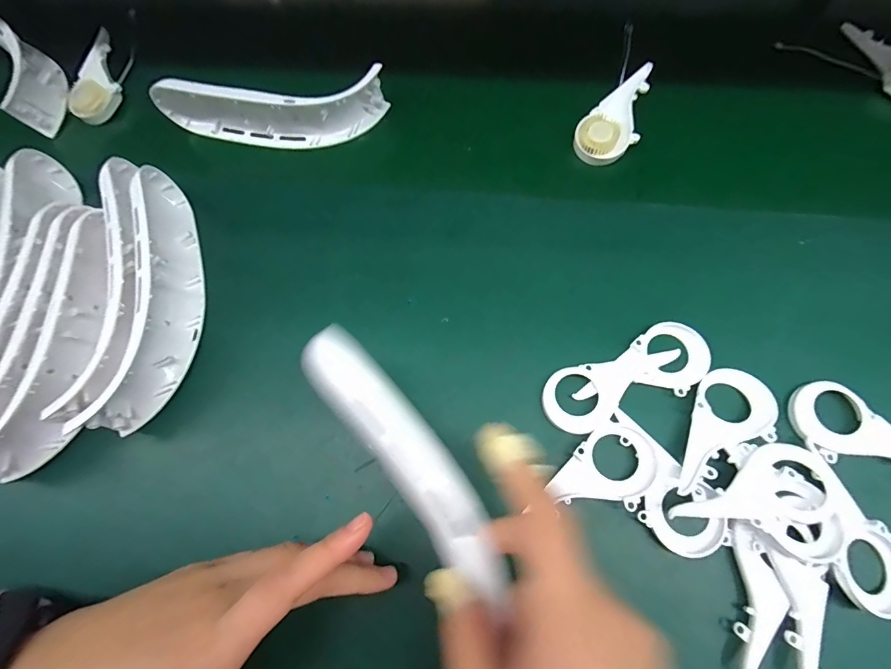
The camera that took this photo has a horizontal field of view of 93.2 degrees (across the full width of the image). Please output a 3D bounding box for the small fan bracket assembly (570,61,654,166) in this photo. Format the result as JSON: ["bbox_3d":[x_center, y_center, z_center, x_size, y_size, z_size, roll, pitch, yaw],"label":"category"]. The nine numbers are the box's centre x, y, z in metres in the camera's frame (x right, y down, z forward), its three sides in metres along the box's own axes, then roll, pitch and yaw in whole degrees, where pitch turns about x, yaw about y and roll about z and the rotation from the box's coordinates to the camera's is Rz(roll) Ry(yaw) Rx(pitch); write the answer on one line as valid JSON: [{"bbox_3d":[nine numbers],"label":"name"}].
[{"bbox_3d":[0.149,-0.188,0.361,0.046,0.014,0.092,32,89,14],"label":"small fan bracket assembly"}]

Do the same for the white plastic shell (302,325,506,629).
[{"bbox_3d":[-0.020,0.060,0.210,0.033,0.014,0.154,-37,78,-11],"label":"white plastic shell"}]

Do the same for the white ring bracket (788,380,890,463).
[{"bbox_3d":[0.260,0.071,0.261,0.046,0.008,0.092,-38,73,-8],"label":"white ring bracket"}]

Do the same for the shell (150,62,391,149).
[{"bbox_3d":[-0.153,-0.197,0.369,0.196,0.054,0.038,-7,72,2],"label":"shell"}]

